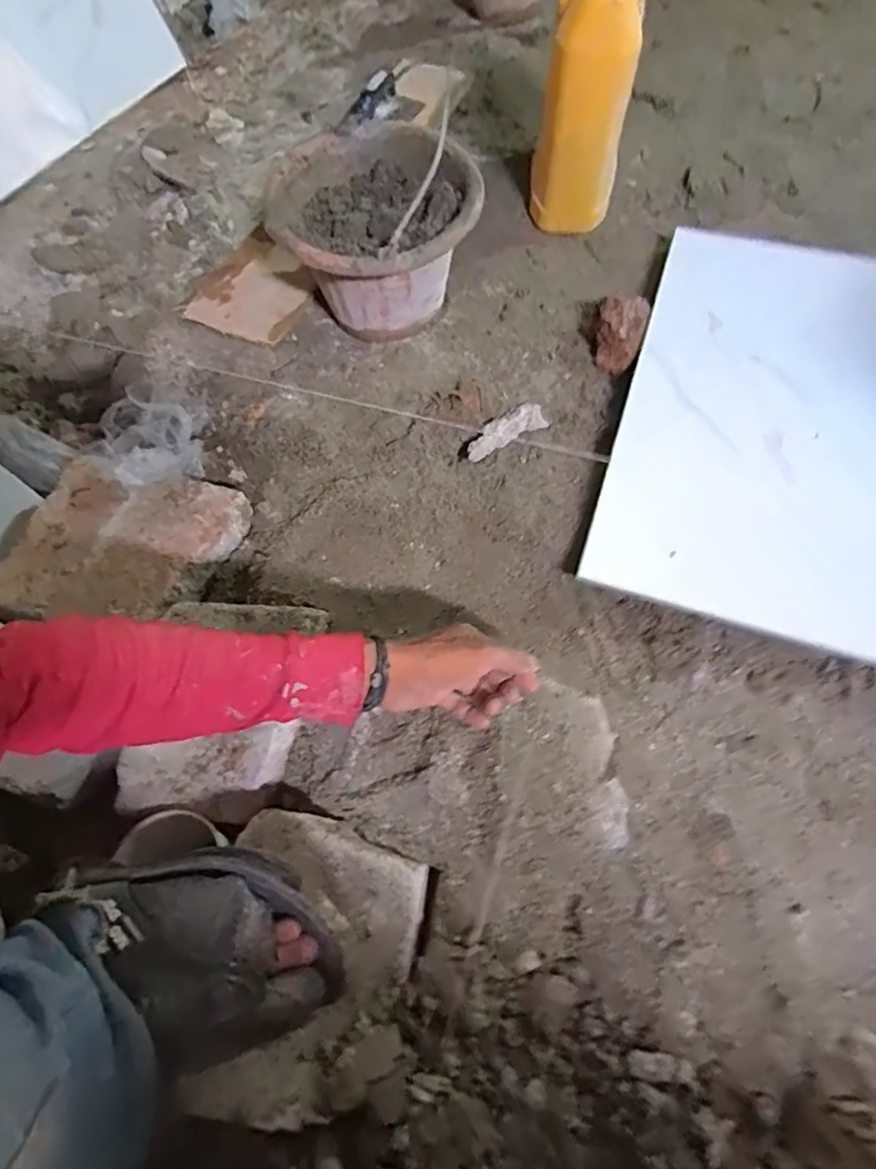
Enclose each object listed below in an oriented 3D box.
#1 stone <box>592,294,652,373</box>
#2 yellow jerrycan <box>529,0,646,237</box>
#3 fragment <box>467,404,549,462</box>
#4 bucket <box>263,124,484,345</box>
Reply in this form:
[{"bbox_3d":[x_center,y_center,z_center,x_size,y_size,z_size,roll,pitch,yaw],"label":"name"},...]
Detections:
[{"bbox_3d":[0.230,-0.319,0.735,0.062,0.051,0.115,14,65,10],"label":"stone"},{"bbox_3d":[0.204,-0.675,0.800,0.117,0.284,0.183,12,64,10],"label":"yellow jerrycan"},{"bbox_3d":[0.080,-0.184,0.690,0.113,0.023,0.029,-31,65,-12],"label":"fragment"},{"bbox_3d":[-0.072,-0.431,0.747,0.238,0.175,0.244,-1,63,3],"label":"bucket"}]

